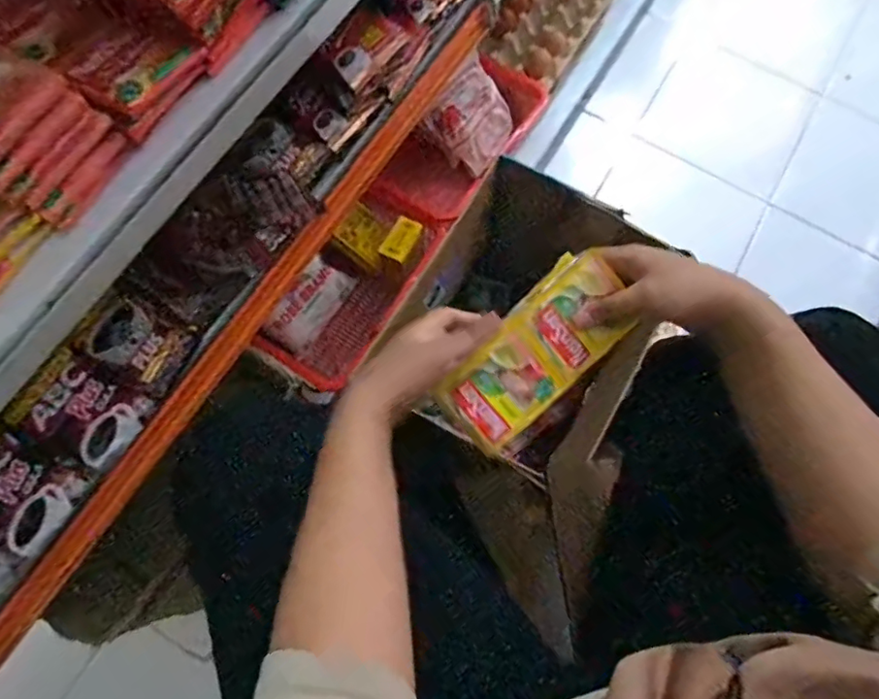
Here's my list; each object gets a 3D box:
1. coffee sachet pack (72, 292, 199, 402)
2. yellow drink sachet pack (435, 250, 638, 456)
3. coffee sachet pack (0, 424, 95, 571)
[{"bbox_3d":[-0.281,-0.005,0.524,0.085,0.028,0.069,36,76,-7],"label":"coffee sachet pack"},{"bbox_3d":[0.080,0.003,0.444,0.077,0.027,0.169,39,90,10],"label":"yellow drink sachet pack"},{"bbox_3d":[-0.357,0.122,0.462,0.093,0.024,0.081,31,76,8],"label":"coffee sachet pack"}]

